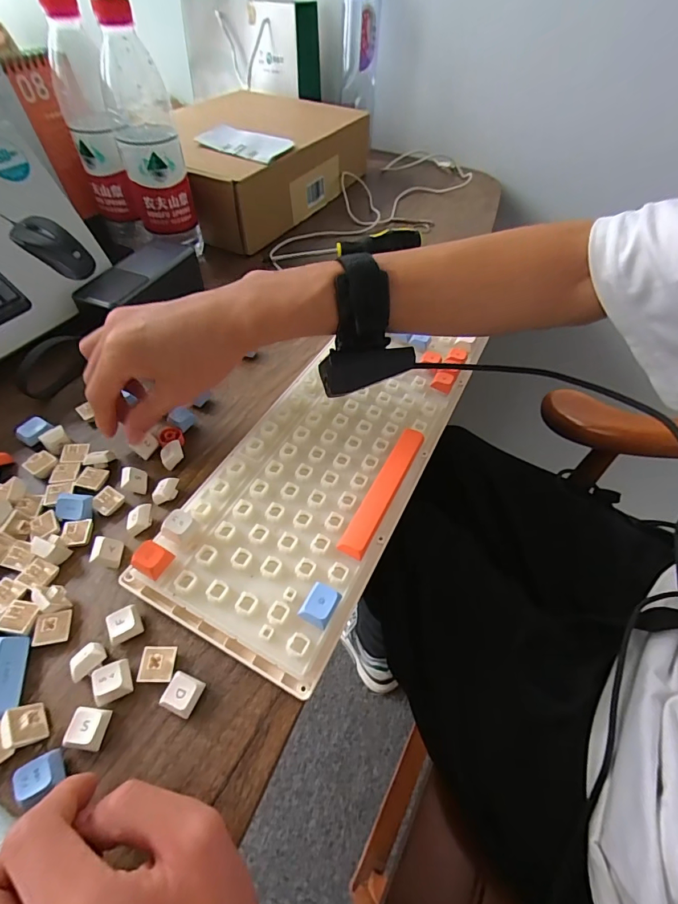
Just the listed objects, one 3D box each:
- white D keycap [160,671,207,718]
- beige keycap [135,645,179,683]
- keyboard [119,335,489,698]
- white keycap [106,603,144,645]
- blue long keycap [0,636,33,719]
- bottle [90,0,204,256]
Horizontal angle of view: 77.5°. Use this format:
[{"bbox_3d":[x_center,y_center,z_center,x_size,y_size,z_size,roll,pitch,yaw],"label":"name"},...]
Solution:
[{"bbox_3d":[-0.085,0.132,0.230,0.019,0.011,0.018,17,52,11],"label":"white D keycap"},{"bbox_3d":[-0.103,0.119,0.239,0.017,0.008,0.019,-1,51,-3],"label":"beige keycap"},{"bbox_3d":[-0.009,-0.002,0.330,0.139,0.031,0.310,22,53,15],"label":"keyboard"},{"bbox_3d":[-0.126,0.101,0.249,0.018,0.007,0.018,-21,55,-19],"label":"white keycap"},{"bbox_3d":[-0.182,0.122,0.229,0.019,0.009,0.041,-9,52,-10],"label":"blue long keycap"},{"bbox_3d":[-0.200,-0.326,0.447,0.063,0.206,0.056,-13,52,-13],"label":"bottle"}]

